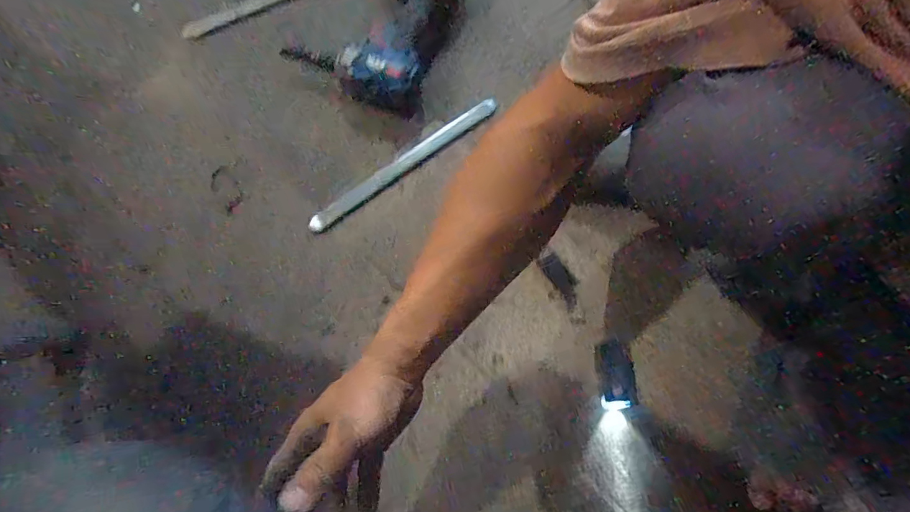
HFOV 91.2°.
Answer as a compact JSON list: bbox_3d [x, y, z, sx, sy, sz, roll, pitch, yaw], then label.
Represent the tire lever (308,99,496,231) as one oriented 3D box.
[{"bbox_3d":[-0.063,-0.125,0.585,0.292,0.007,0.025,-37,90,-11],"label":"tire lever"}]

